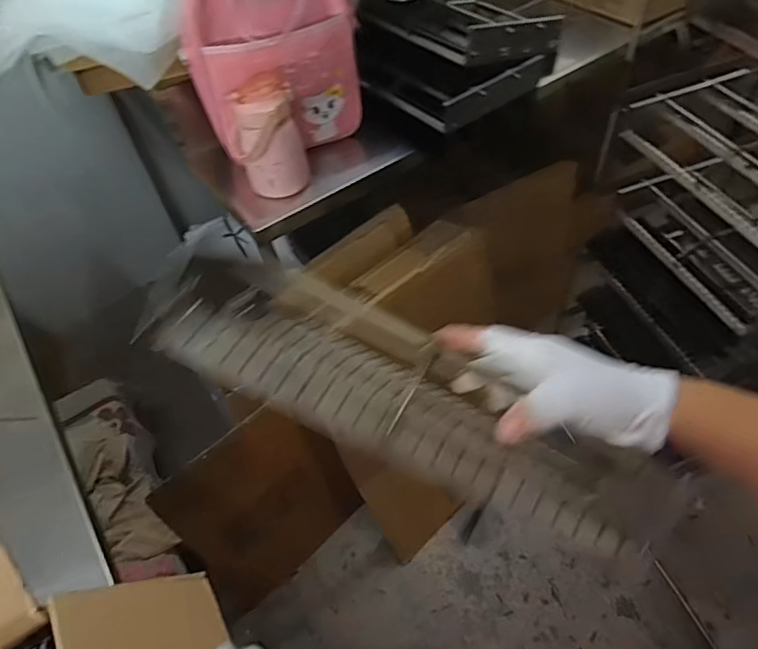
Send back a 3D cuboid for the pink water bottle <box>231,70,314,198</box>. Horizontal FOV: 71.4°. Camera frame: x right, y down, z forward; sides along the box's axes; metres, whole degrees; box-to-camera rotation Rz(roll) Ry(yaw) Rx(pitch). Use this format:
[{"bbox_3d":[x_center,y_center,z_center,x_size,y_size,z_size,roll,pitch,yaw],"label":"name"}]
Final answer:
[{"bbox_3d":[-0.188,-0.308,0.889,0.118,0.178,0.088,-13,51,-4],"label":"pink water bottle"}]

